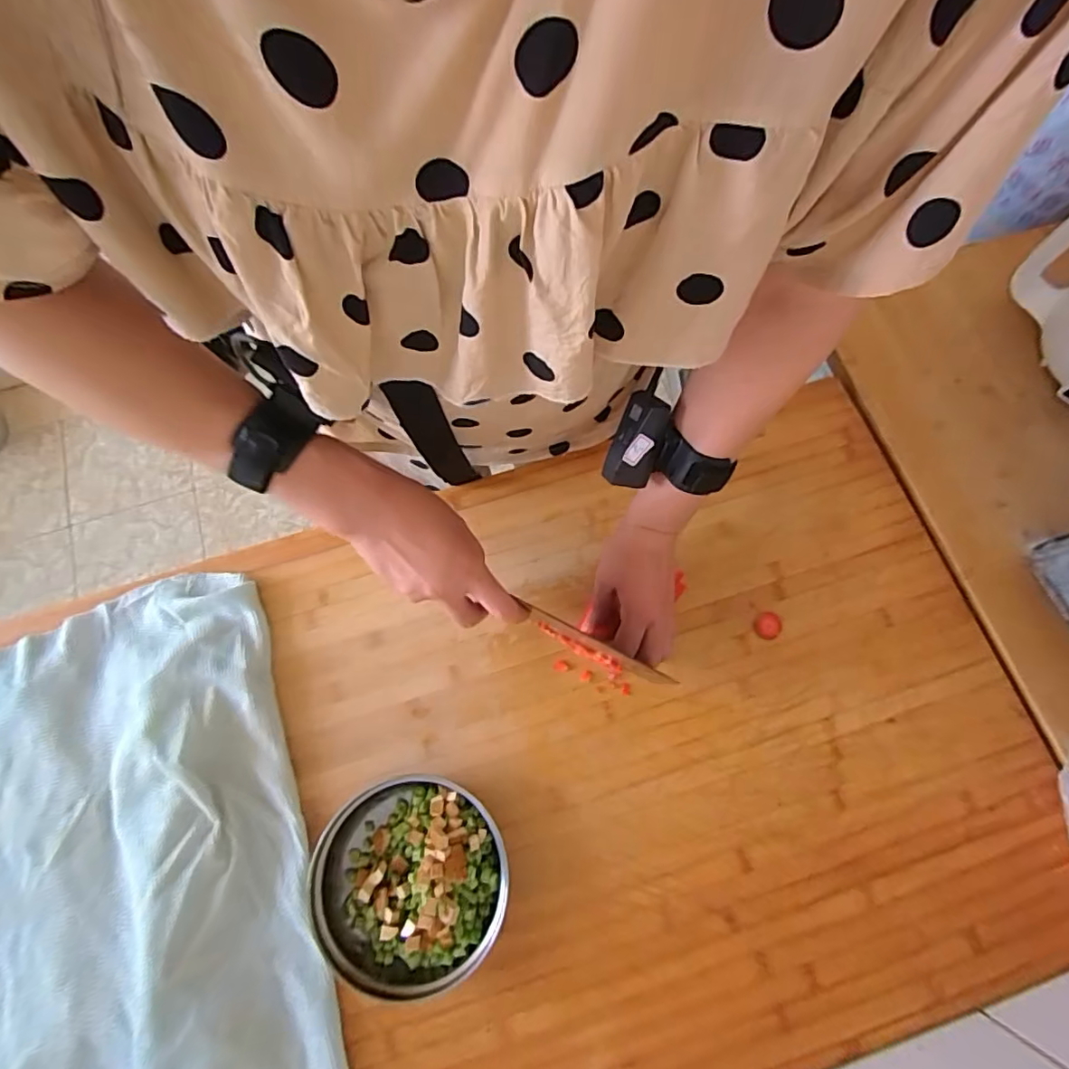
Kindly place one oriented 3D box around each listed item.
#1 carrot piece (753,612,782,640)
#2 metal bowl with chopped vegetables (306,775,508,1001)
[{"bbox_3d":[0.224,0.088,0.536,0.026,0.004,0.024,0,74,2],"label":"carrot piece"},{"bbox_3d":[-0.100,0.281,0.458,0.147,0.043,0.153,0,74,2],"label":"metal bowl with chopped vegetables"}]

